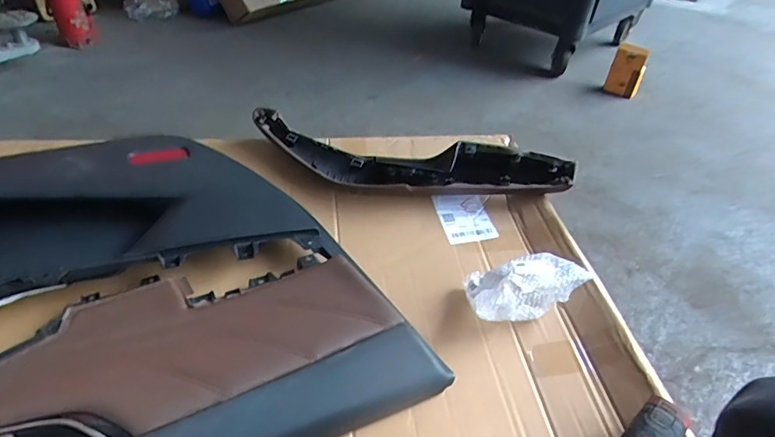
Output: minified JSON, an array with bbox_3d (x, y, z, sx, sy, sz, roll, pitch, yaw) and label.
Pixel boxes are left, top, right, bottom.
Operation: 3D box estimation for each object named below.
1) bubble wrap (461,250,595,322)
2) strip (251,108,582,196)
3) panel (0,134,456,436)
[{"bbox_3d":[0.216,0.106,0.765,0.177,0.081,0.091,-6,40,-13],"label":"bubble wrap"},{"bbox_3d":[0.041,-0.105,0.962,0.647,0.114,0.125,7,39,3],"label":"strip"},{"bbox_3d":[-0.469,0.120,0.669,0.885,0.102,0.600,-15,45,-20],"label":"panel"}]

